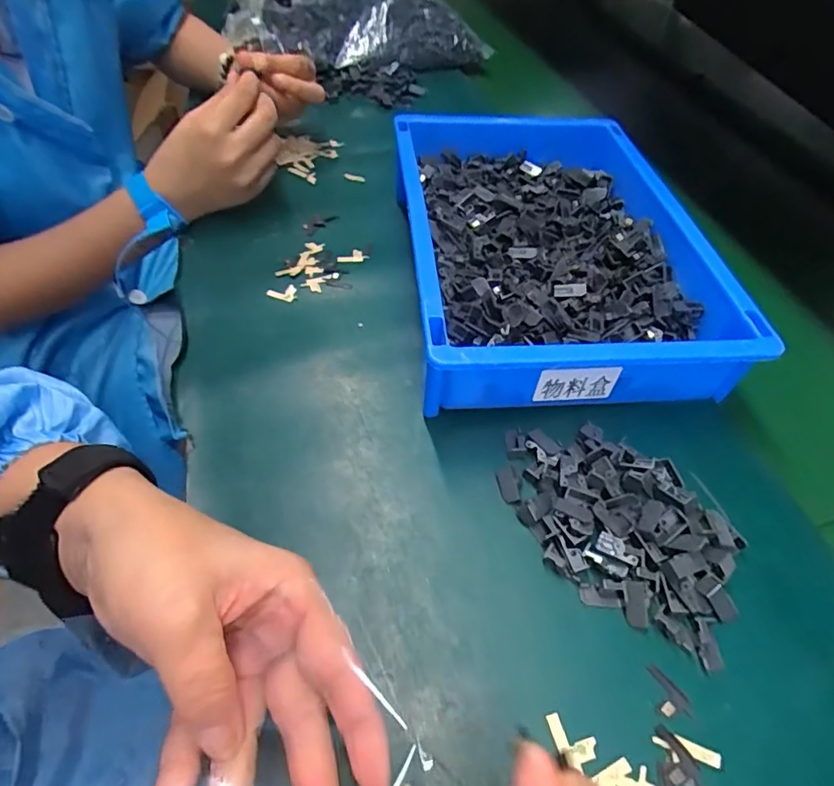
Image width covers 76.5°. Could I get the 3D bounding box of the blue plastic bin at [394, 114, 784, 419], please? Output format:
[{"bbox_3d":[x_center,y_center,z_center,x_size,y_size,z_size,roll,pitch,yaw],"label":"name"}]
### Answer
[{"bbox_3d":[0.096,-0.117,0.415,0.209,0.071,0.311,-3,50,-4],"label":"blue plastic bin"}]

